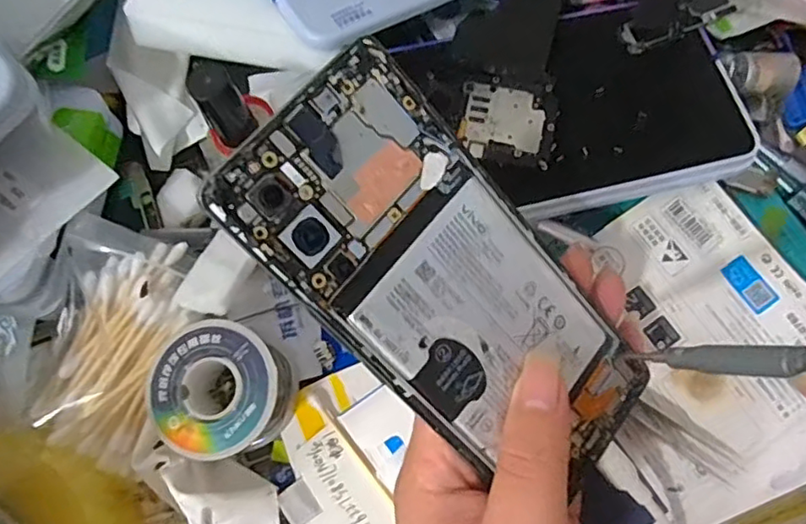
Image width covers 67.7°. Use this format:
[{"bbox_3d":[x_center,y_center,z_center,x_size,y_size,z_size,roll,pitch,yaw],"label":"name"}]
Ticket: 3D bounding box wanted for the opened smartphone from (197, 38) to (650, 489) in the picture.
[{"bbox_3d":[0.019,0.011,0.197,0.160,0.004,0.072,48,71,-16],"label":"opened smartphone"}]

